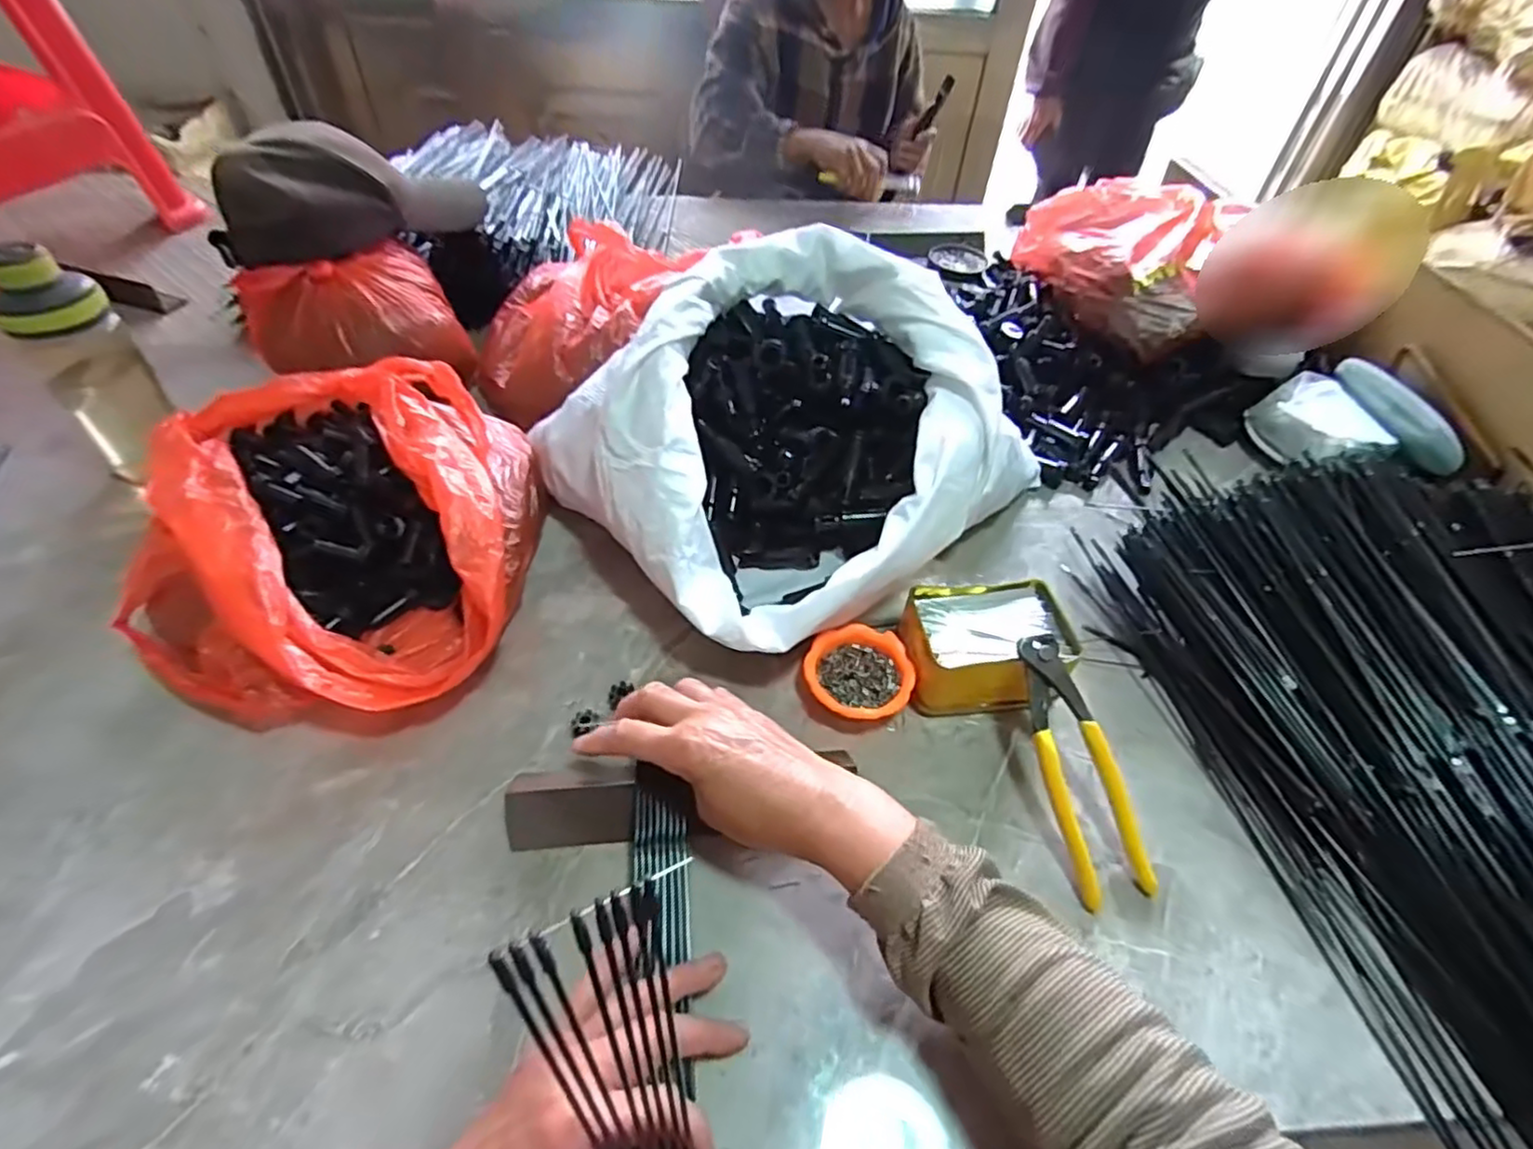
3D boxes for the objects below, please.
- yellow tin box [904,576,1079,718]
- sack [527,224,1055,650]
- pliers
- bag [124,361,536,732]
[{"bbox_3d":[0.158,0.051,0.501,0.114,0.054,0.086,-2,48,-4],"label":"yellow tin box"},{"bbox_3d":[0.016,-0.113,0.552,0.310,0.161,0.299,-30,56,-26],"label":"sack"},{"bbox_3d":[0.195,0.118,0.435,0.045,0.014,0.161,-9,73,-11],"label":"pliers"},{"bbox_3d":[-0.322,-0.034,0.527,0.259,0.107,0.282,-1,48,-4],"label":"bag"}]

